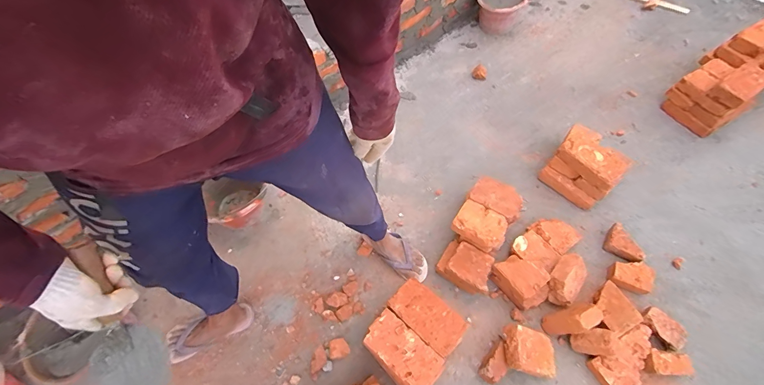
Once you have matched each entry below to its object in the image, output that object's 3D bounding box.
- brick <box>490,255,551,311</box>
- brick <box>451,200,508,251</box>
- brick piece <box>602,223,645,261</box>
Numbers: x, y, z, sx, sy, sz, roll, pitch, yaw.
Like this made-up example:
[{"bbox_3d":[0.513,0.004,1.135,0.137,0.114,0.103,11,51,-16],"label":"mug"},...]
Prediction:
[{"bbox_3d":[0.419,0.262,1.052,0.103,0.104,0.154,-37,65,-18],"label":"brick"},{"bbox_3d":[0.302,0.105,1.085,0.151,0.056,0.109,28,64,17],"label":"brick"},{"bbox_3d":[0.765,0.167,1.130,0.070,0.066,0.138,-12,60,-5],"label":"brick piece"}]

